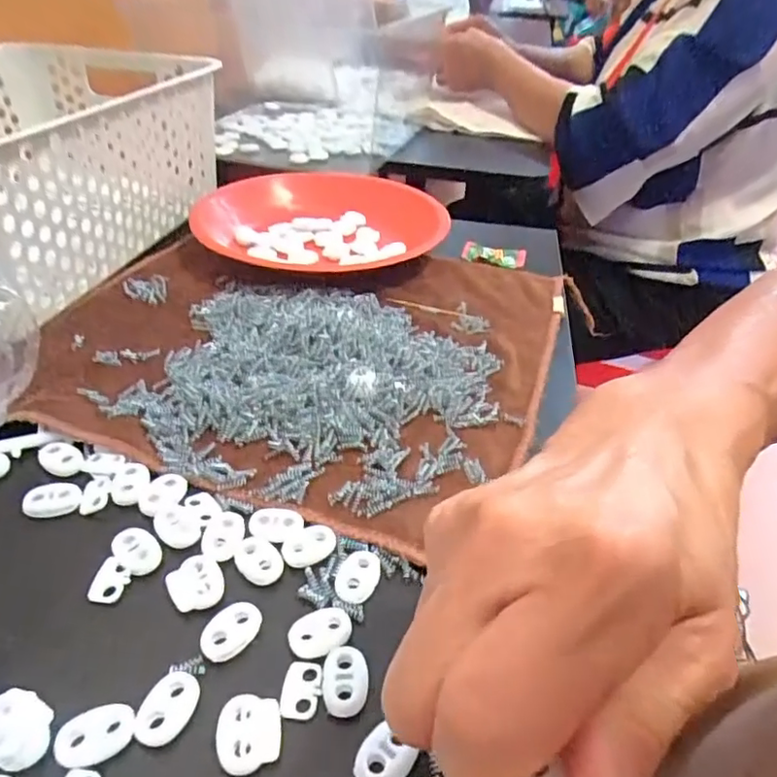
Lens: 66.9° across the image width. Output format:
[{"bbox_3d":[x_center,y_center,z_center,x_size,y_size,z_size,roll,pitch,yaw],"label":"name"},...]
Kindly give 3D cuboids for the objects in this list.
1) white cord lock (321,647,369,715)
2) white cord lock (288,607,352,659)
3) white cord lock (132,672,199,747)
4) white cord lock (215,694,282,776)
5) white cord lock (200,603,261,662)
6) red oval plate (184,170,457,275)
[{"bbox_3d":[-0.015,0.097,0.197,0.015,0.004,0.022,1,37,-3],"label":"white cord lock"},{"bbox_3d":[-0.025,0.087,0.212,0.022,0.004,0.016,-5,38,-11],"label":"white cord lock"},{"bbox_3d":[-0.071,0.102,0.189,0.018,0.004,0.022,10,38,9],"label":"white cord lock"},{"bbox_3d":[-0.044,0.108,0.185,0.019,0.004,0.022,-6,38,-12],"label":"white cord lock"},{"bbox_3d":[-0.056,0.086,0.211,0.015,0.004,0.023,24,42,25],"label":"white cord lock"},{"bbox_3d":[-0.050,-0.136,0.473,0.187,0.026,0.180,4,37,0],"label":"red oval plate"}]

